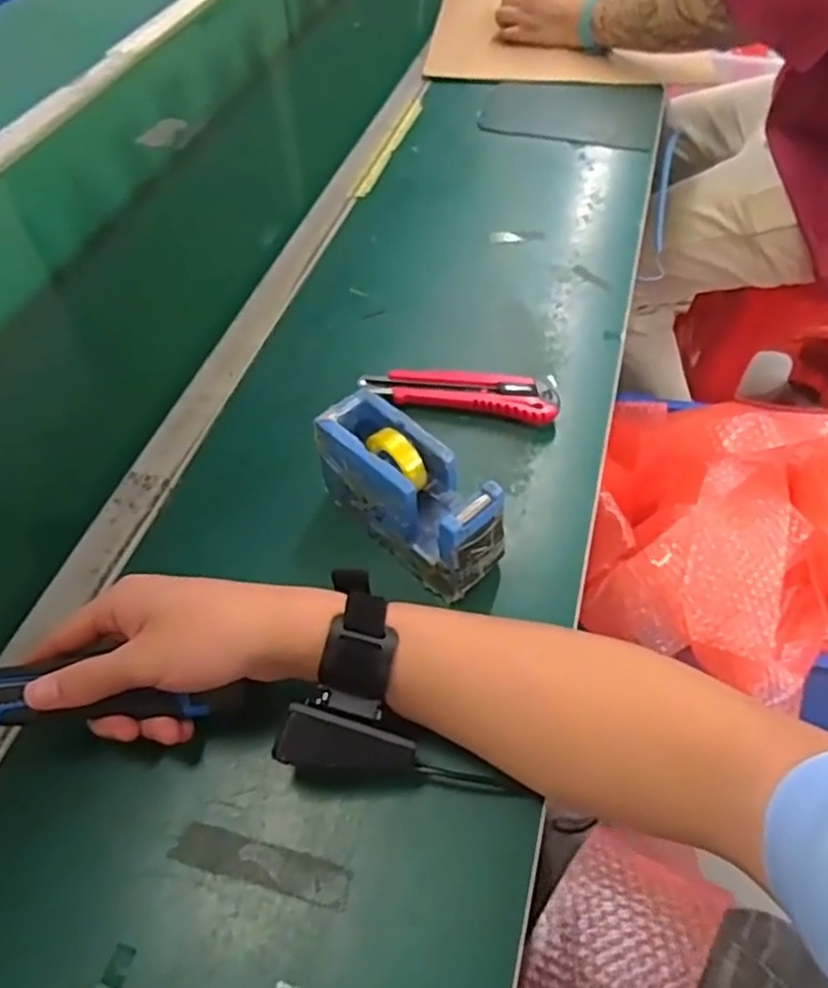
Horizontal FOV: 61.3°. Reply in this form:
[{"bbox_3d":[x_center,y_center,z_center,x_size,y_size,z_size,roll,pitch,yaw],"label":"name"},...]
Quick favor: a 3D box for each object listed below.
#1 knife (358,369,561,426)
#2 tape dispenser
[{"bbox_3d":[0.036,-0.077,0.557,0.152,0.025,0.041,7,53,7],"label":"knife"},{"bbox_3d":[-0.005,0.003,0.456,0.047,0.082,0.129,-39,61,-25],"label":"tape dispenser"}]

